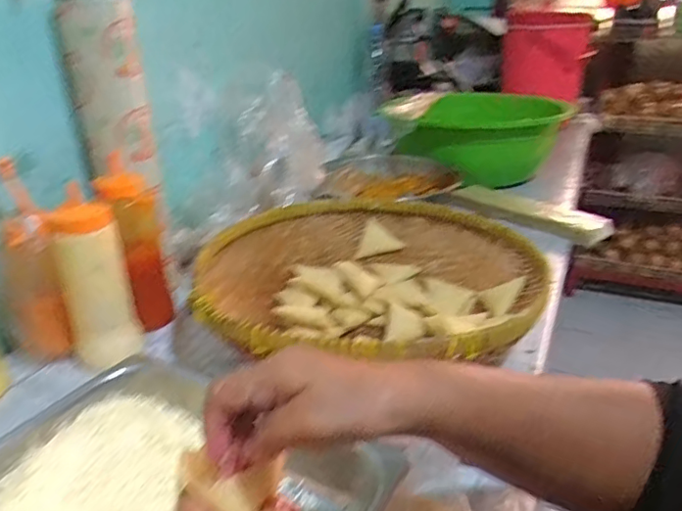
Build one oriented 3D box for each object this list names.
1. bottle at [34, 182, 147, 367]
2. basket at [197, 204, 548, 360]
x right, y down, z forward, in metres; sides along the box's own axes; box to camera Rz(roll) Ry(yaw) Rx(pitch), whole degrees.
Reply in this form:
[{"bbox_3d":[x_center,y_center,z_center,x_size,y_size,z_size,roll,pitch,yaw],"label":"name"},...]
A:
[{"bbox_3d":[-0.284,0.031,0.643,0.075,0.188,0.059,-21,30,-38],"label":"bottle"},{"bbox_3d":[0.042,0.040,0.718,0.414,0.096,0.434,-1,24,1],"label":"basket"}]

